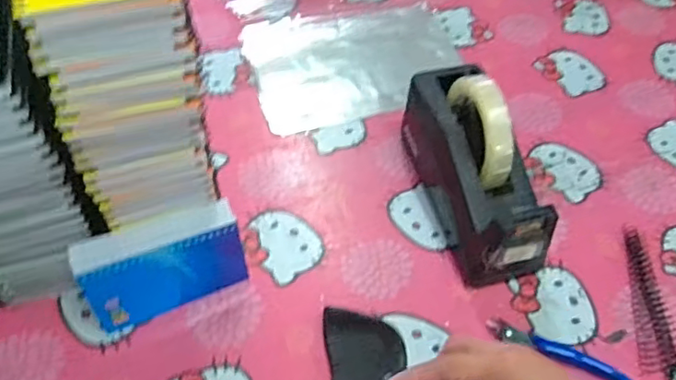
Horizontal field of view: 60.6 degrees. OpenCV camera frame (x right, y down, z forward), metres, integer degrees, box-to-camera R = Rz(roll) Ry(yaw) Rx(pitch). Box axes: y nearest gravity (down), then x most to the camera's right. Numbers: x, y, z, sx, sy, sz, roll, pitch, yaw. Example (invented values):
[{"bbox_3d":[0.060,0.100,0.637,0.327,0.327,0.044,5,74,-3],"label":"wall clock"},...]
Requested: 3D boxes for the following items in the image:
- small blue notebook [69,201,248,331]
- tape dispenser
[{"bbox_3d":[-0.145,0.067,0.492,0.129,0.088,0.016,-18,34,-17],"label":"small blue notebook"},{"bbox_3d":[0.133,-0.027,0.551,0.083,0.128,0.203,-13,55,-12],"label":"tape dispenser"}]

